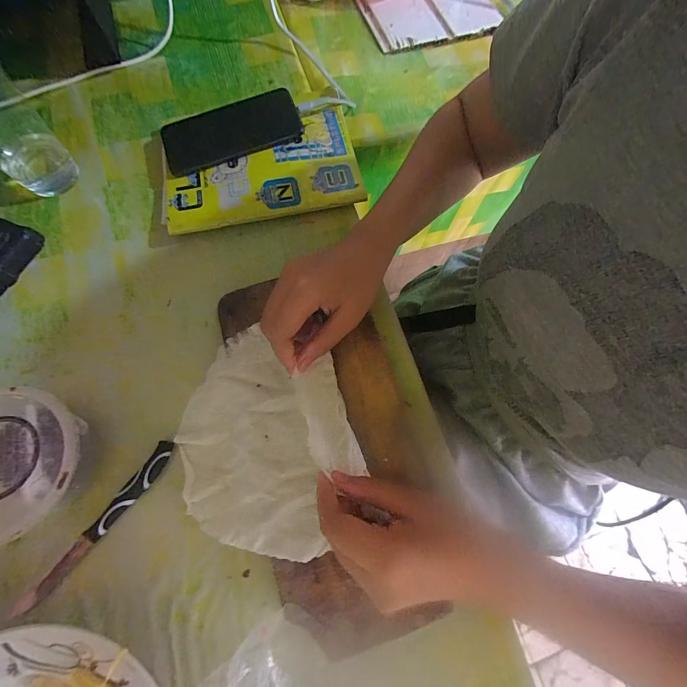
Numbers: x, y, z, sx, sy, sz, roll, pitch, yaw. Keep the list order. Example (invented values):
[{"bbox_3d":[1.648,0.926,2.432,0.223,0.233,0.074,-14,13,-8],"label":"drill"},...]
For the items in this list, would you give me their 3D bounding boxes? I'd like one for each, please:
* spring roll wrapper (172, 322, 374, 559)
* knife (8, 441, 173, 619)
[{"bbox_3d":[-0.066,0.076,0.264,0.142,0.034,0.179,-17,73,-6],"label":"spring roll wrapper"},{"bbox_3d":[-0.191,0.143,0.255,0.016,0.008,0.148,35,75,10],"label":"knife"}]

